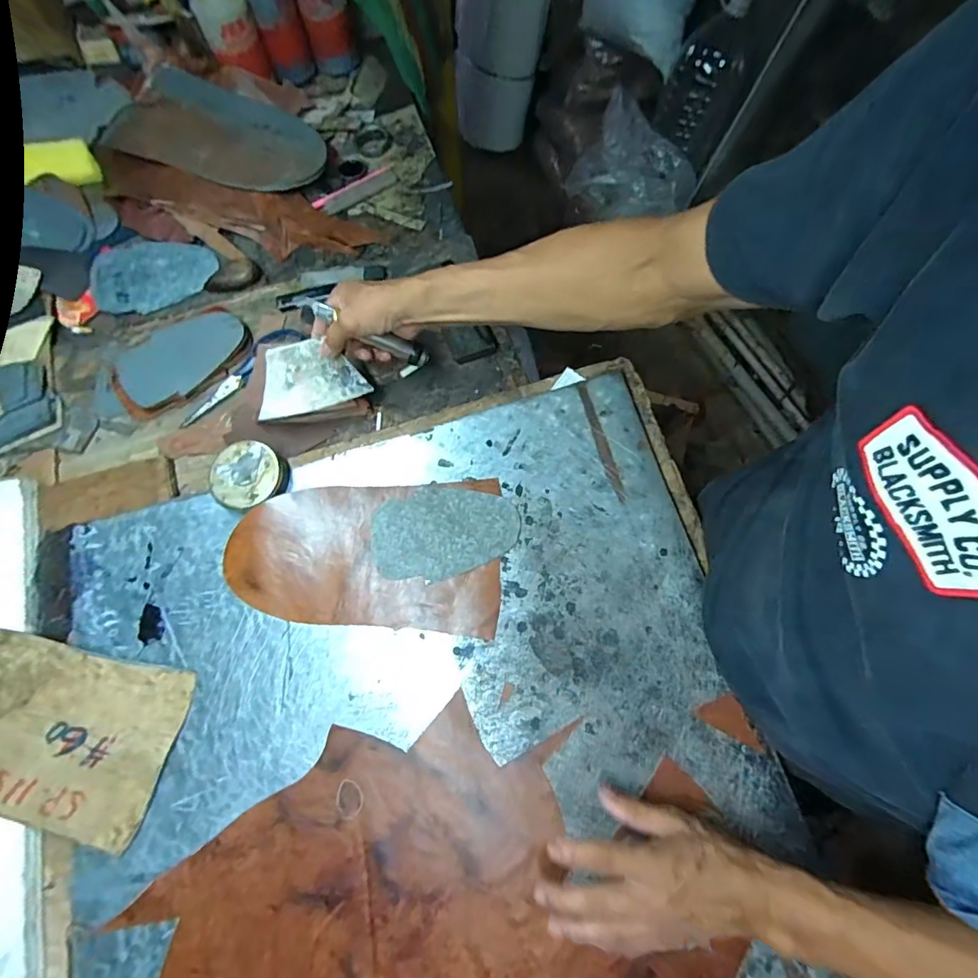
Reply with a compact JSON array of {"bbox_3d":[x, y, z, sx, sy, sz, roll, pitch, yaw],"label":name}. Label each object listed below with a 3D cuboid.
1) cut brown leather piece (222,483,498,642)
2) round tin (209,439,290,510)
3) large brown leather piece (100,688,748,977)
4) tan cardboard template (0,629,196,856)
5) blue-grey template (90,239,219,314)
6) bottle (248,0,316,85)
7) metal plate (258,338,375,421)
[{"bbox_3d":[-0.128,0.067,0.497,0.272,0.015,0.152,0,75,2],"label":"cut brown leather piece"},{"bbox_3d":[-0.259,-0.013,0.525,0.074,0.032,0.073,0,72,1],"label":"round tin"},{"bbox_3d":[-0.034,0.360,0.402,0.451,0.011,0.309,-21,71,-5],"label":"large brown leather piece"},{"bbox_3d":[-0.434,0.221,0.452,0.270,0.007,0.145,14,71,1],"label":"tan cardboard template"},{"bbox_3d":[-0.466,-0.295,0.667,0.167,0.004,0.112,4,77,2],"label":"blue-grey template"},{"bbox_3d":[-0.315,-0.703,0.724,0.067,0.147,0.055,-18,72,-8],"label":"bottle"},{"bbox_3d":[-0.201,-0.125,0.534,0.115,0.004,0.075,-21,104,-13],"label":"metal plate"}]

